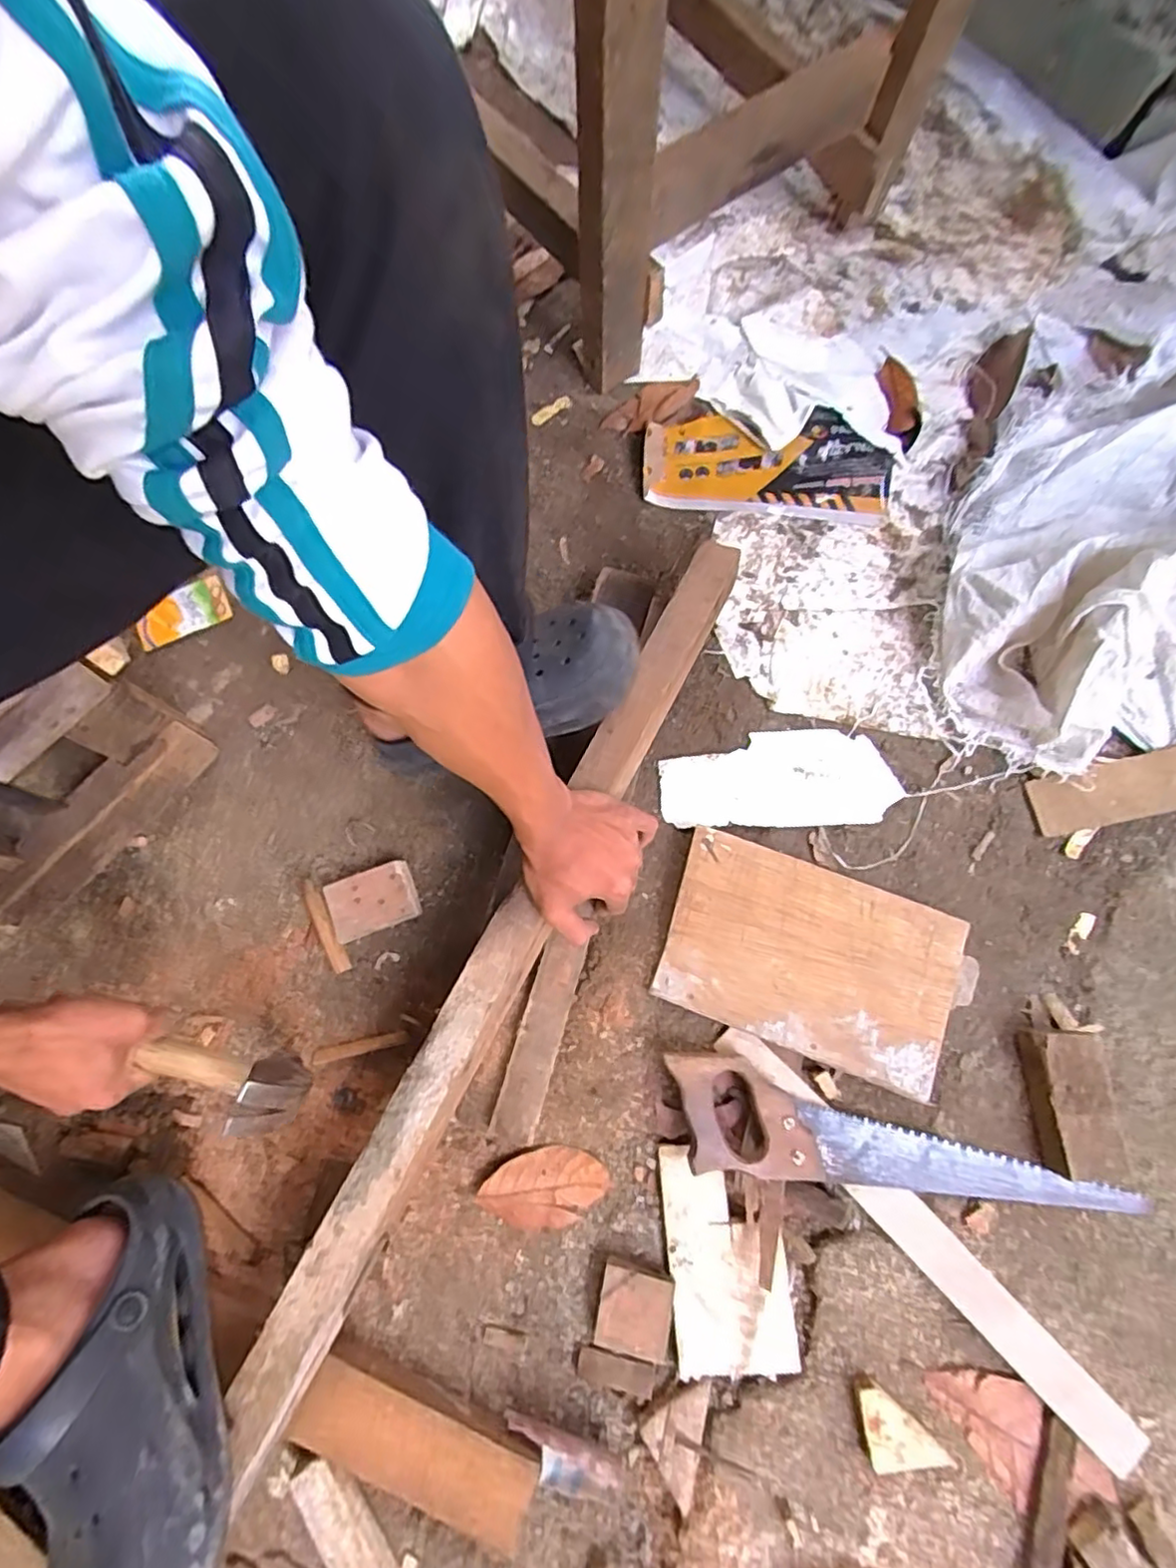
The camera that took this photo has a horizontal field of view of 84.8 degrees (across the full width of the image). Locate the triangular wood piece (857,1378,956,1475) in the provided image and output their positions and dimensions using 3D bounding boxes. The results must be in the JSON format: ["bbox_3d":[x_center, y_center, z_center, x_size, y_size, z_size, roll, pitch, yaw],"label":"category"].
[{"bbox_3d":[0.246,0.529,0.515,0.081,0.022,0.045,40,79,10],"label":"triangular wood piece"}]

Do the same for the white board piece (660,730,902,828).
[{"bbox_3d":[0.194,-0.003,0.670,0.233,0.011,0.102,-5,75,7],"label":"white board piece"}]

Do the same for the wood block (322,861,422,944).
[{"bbox_3d":[-0.208,0.114,0.625,0.083,0.026,0.056,-18,76,-5],"label":"wood block"}]

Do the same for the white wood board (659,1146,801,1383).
[{"bbox_3d":[0.122,0.415,0.562,0.100,0.012,0.174,-4,75,-1],"label":"white wood board"}]

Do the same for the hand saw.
[{"bbox_3d":[0.267,0.331,0.560,0.411,0.033,0.085,15,75,4],"label":"hand saw"}]

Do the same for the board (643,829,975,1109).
[{"bbox_3d":[0.208,0.164,0.611,0.263,0.015,0.169,20,76,6],"label":"board"}]

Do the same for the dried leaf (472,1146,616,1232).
[{"bbox_3d":[-0.039,0.362,0.575,0.111,0.014,0.063,-8,75,-2],"label":"dried leaf"}]

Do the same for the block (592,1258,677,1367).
[{"bbox_3d":[0.039,0.452,0.549,0.060,0.019,0.064,11,75,3],"label":"block"}]

